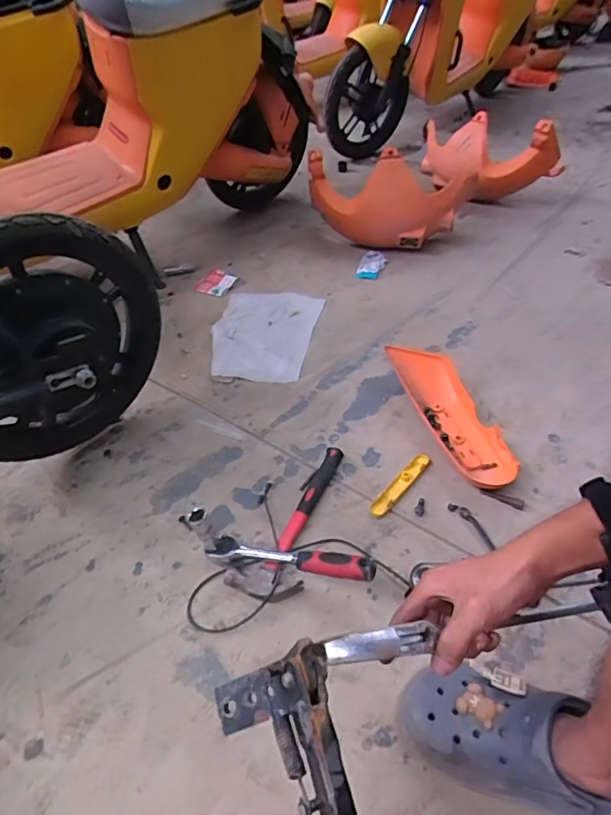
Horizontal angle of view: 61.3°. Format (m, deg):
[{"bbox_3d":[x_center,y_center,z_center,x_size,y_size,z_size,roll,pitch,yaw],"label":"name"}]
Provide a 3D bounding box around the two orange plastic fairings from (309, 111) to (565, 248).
[{"bbox_3d":[0.367,-0.692,1.541,0.762,0.217,0.427,-31,49,-27],"label":"two orange plastic fairings"}]

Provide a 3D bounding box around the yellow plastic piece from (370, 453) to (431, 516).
[{"bbox_3d":[0.151,0.119,0.811,0.028,0.006,0.146,28,51,30],"label":"yellow plastic piece"}]

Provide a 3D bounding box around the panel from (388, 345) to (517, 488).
[{"bbox_3d":[0.257,0.005,0.897,0.113,0.062,0.325,-13,43,-11],"label":"panel"}]

